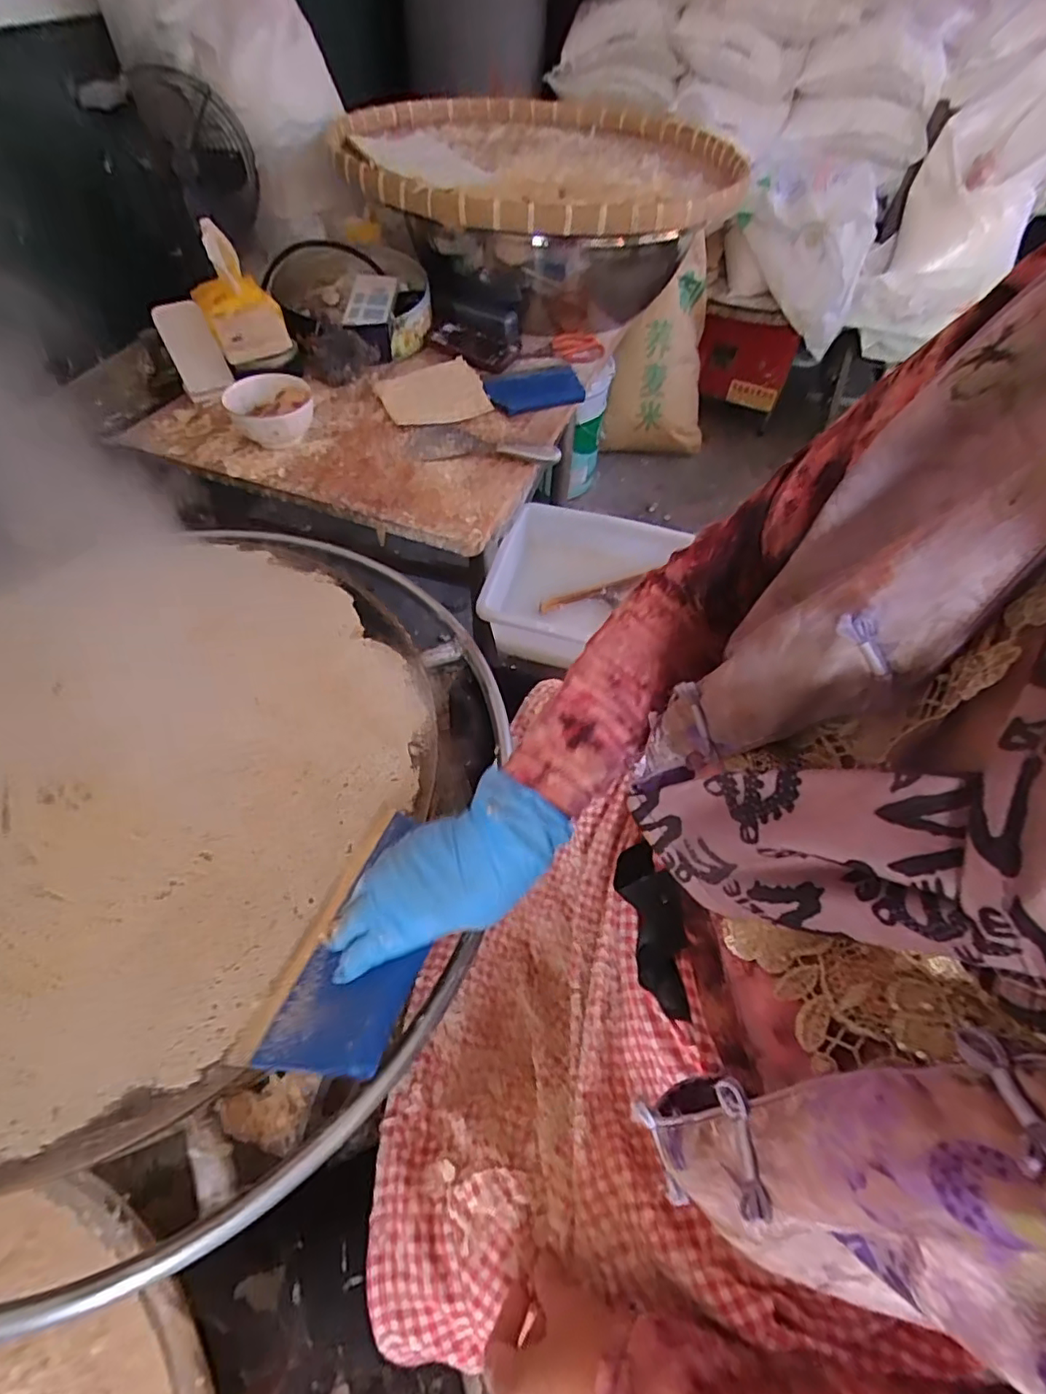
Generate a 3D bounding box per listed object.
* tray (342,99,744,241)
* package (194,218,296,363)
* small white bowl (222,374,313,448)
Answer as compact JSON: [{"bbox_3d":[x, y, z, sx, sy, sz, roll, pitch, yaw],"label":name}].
[{"bbox_3d":[0.055,-0.882,0.967,0.646,0.082,0.598,-16,57,-15],"label":"tray"},{"bbox_3d":[-0.443,-0.613,0.891,0.106,0.156,0.167,-26,60,-20],"label":"package"},{"bbox_3d":[-0.361,-0.402,0.829,0.120,0.065,0.128,-11,56,-11],"label":"small white bowl"}]

